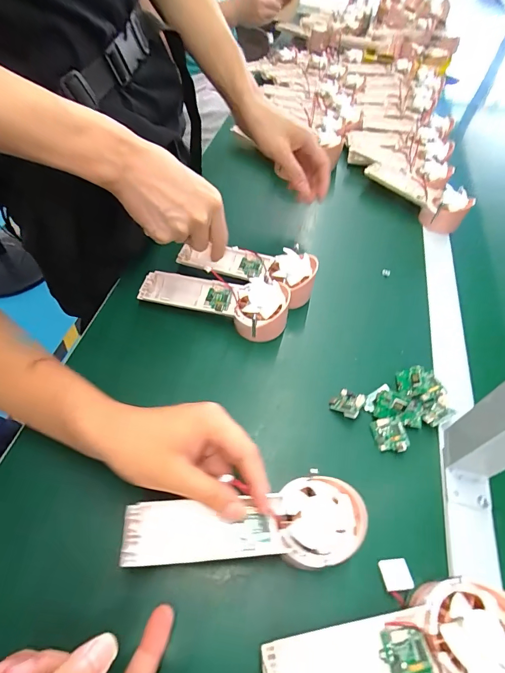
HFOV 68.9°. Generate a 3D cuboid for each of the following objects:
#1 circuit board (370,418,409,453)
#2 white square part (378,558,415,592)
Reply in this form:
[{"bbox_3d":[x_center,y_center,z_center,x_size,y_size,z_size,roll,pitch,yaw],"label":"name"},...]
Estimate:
[{"bbox_3d":[0.135,0.097,0.362,0.029,0.006,0.034,-21,67,14],"label":"circuit board"},{"bbox_3d":[0.115,0.191,0.296,0.023,0.005,0.021,-2,54,-7],"label":"white square part"}]

